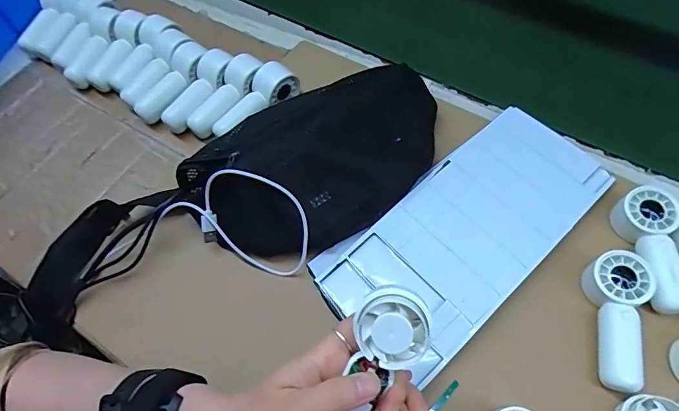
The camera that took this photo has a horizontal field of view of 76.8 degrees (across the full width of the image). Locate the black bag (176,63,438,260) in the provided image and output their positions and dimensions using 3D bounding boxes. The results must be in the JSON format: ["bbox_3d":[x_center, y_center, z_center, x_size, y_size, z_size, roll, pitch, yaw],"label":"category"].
[{"bbox_3d":[-0.014,-0.050,0.410,0.262,0.073,0.132,-26,62,-13],"label":"black bag"}]

